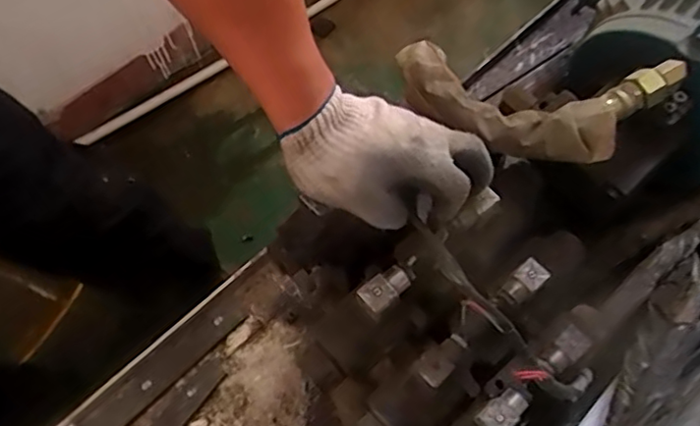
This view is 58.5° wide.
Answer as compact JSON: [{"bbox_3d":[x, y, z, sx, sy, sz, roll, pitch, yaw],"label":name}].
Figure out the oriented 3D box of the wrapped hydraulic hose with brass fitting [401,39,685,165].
[{"bbox_3d":[0.163,-0.098,0.559,0.244,0.038,0.104,10,67,6],"label":"wrapped hydraulic hose with brass fitting"}]

